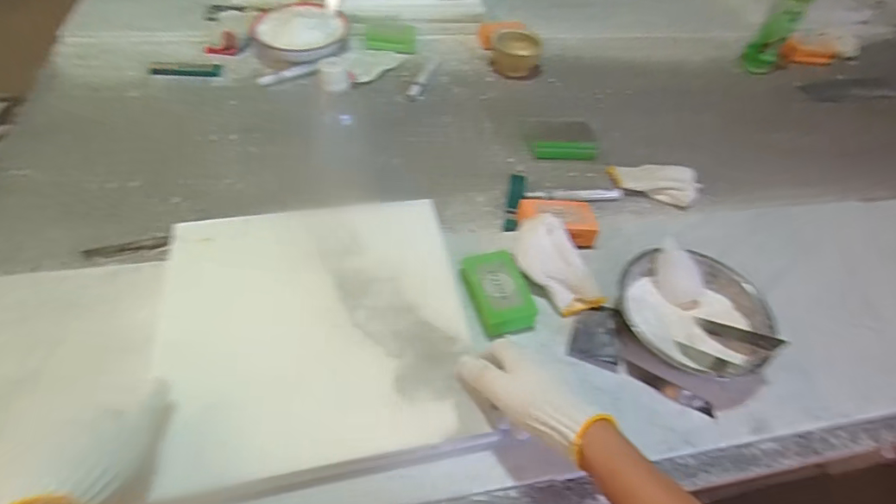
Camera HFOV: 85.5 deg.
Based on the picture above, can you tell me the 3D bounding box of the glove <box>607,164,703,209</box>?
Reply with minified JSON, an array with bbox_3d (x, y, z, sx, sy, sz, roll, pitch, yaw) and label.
[{"bbox_3d":[0.305,-0.104,0.722,0.129,0.023,0.076,19,52,11],"label":"glove"}]

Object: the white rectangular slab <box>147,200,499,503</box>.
[{"bbox_3d":[-0.132,0.070,0.498,0.293,0.024,0.289,-8,55,-12],"label":"white rectangular slab"}]

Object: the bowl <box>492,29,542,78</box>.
[{"bbox_3d":[0.128,-0.373,0.907,0.092,0.055,0.071,10,50,4],"label":"bowl"}]

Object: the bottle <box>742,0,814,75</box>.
[{"bbox_3d":[0.647,-0.449,0.941,0.064,0.196,0.064,26,53,16],"label":"bottle"}]

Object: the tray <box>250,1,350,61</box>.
[{"bbox_3d":[-0.260,-0.392,0.875,0.125,0.045,0.147,37,57,24],"label":"tray"}]

